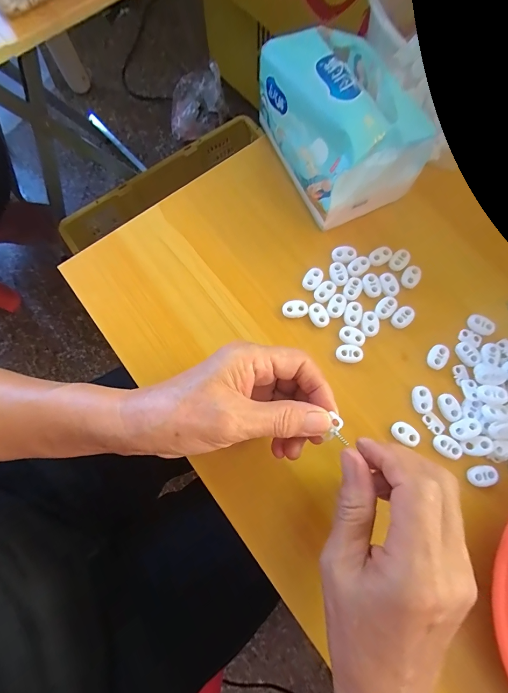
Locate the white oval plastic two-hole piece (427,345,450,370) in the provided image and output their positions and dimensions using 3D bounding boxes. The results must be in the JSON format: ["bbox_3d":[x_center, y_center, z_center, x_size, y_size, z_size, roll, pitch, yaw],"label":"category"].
[{"bbox_3d":[0.158,0.009,0.269,0.015,0.006,0.021,30,79,7],"label":"white oval plastic two-hole piece"}]

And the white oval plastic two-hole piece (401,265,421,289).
[{"bbox_3d":[0.144,-0.063,0.286,0.015,0.005,0.021,27,78,6],"label":"white oval plastic two-hole piece"}]

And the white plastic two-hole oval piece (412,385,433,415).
[{"bbox_3d":[0.140,0.045,0.261,0.014,0.005,0.023,1,77,1],"label":"white plastic two-hole oval piece"}]

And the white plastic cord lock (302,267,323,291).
[{"bbox_3d":[0.054,-0.062,0.284,0.014,0.004,0.023,32,79,7],"label":"white plastic cord lock"}]

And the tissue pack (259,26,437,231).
[{"bbox_3d":[0.075,-0.196,0.271,0.100,0.091,0.142,-28,78,-6],"label":"tissue pack"}]

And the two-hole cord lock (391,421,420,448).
[{"bbox_3d":[0.124,0.071,0.255,0.022,0.005,0.017,37,80,8],"label":"two-hole cord lock"}]

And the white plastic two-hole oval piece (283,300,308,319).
[{"bbox_3d":[0.037,-0.033,0.281,0.022,0.005,0.015,-8,77,-1],"label":"white plastic two-hole oval piece"}]

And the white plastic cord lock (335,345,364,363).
[{"bbox_3d":[0.083,0.007,0.272,0.023,0.006,0.015,2,77,1],"label":"white plastic cord lock"}]

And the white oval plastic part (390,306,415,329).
[{"bbox_3d":[0.132,-0.026,0.277,0.015,0.006,0.021,38,80,8],"label":"white oval plastic part"}]

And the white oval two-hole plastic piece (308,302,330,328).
[{"bbox_3d":[0.058,-0.028,0.278,0.016,0.004,0.022,-30,78,-6],"label":"white oval two-hole plastic piece"}]

